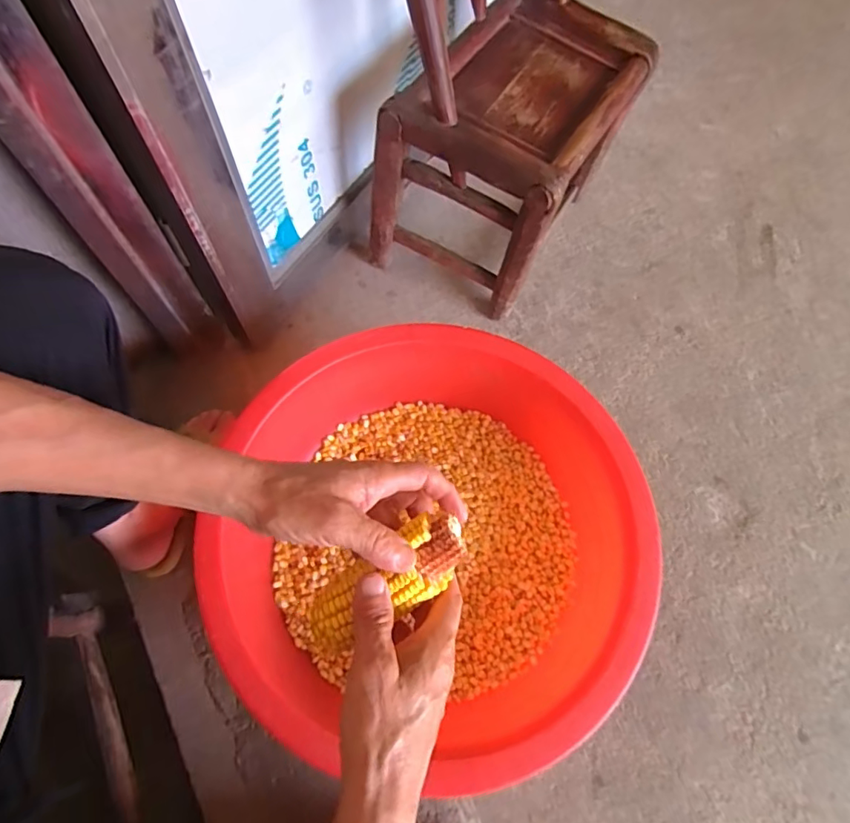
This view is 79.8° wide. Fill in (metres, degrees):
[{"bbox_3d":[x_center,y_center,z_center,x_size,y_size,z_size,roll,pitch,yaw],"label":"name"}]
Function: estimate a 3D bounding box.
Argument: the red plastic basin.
[{"bbox_3d":[0.020,0.149,0.651,0.477,0.166,0.500,0,67,-1],"label":"red plastic basin"}]

